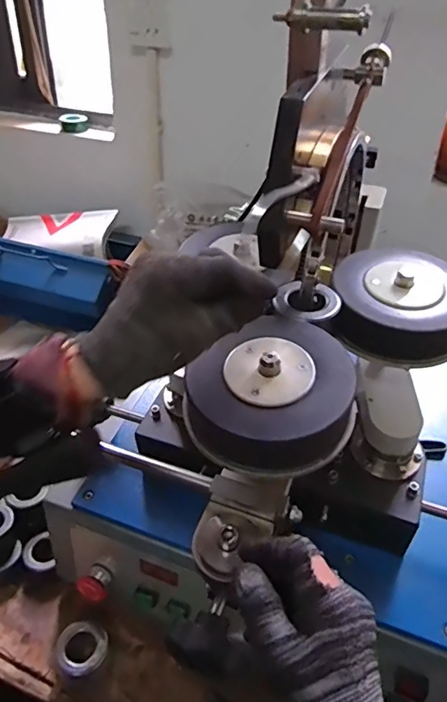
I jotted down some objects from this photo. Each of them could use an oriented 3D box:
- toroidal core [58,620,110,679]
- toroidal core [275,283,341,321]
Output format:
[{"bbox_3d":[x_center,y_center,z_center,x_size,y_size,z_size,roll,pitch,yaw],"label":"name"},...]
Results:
[{"bbox_3d":[-0.166,0.354,0.595,0.057,0.030,0.058,2,37,-1],"label":"toroidal core"},{"bbox_3d":[0.079,-0.043,0.461,0.053,0.013,0.045,14,57,15],"label":"toroidal core"}]

